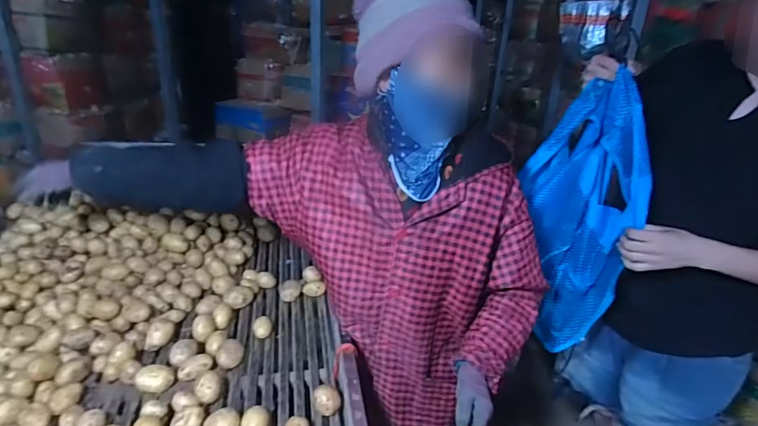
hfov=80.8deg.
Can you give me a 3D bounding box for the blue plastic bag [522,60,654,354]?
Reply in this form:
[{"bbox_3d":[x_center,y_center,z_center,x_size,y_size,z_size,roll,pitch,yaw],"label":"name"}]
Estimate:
[{"bbox_3d":[0.439,0.017,0.978,0.094,0.577,0.230,-17,32,-41],"label":"blue plastic bag"}]

